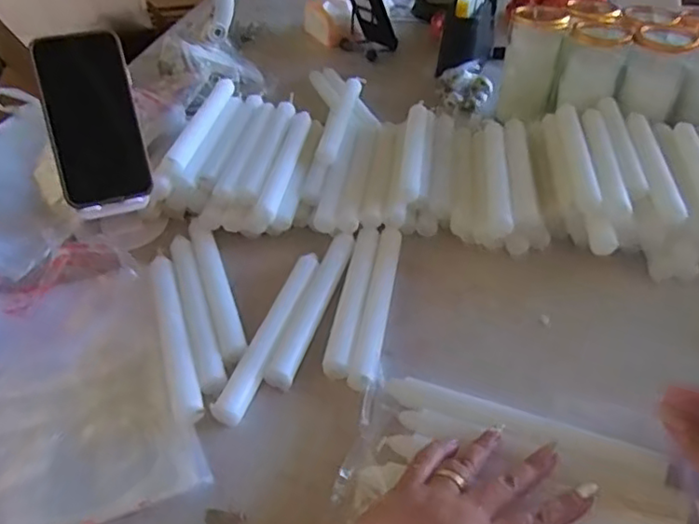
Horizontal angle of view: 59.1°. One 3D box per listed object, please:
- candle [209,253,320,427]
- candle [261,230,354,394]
[{"bbox_3d":[-0.063,0.058,0.521,0.023,0.019,0.188,11,41,13],"label":"candle"},{"bbox_3d":[-0.029,0.037,0.545,0.024,0.016,0.183,10,41,12],"label":"candle"}]

